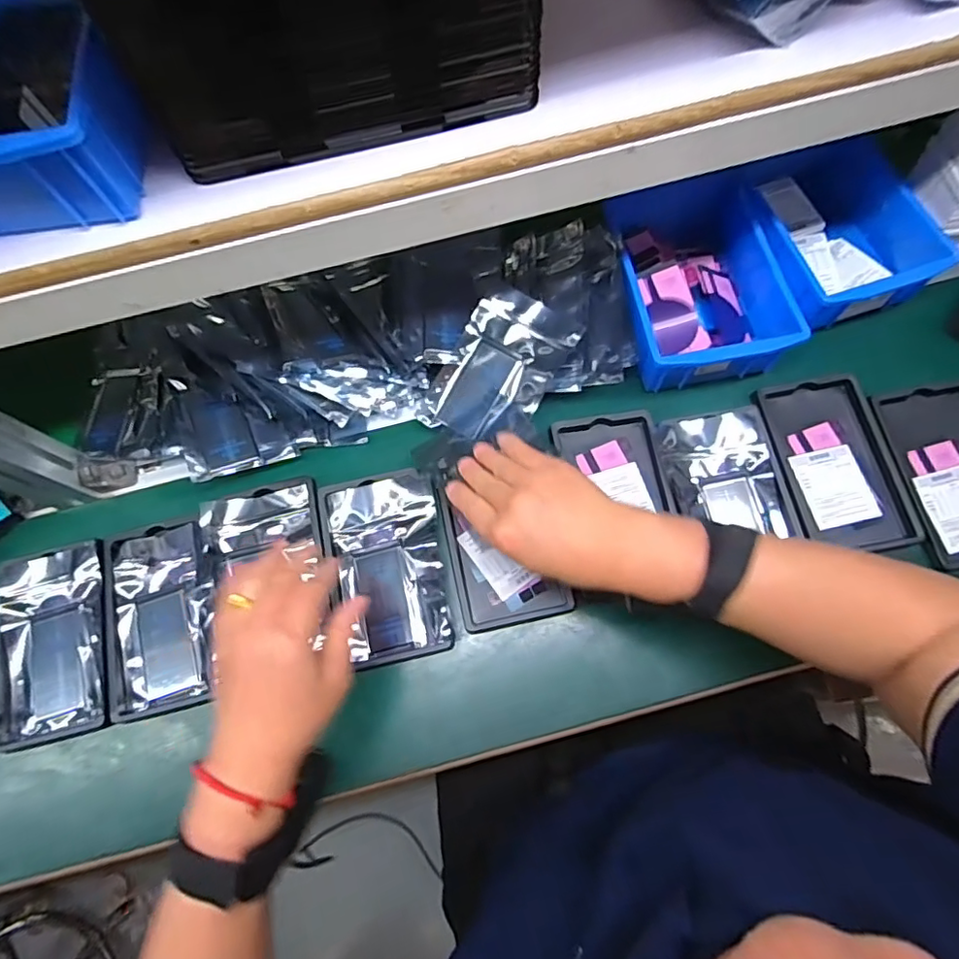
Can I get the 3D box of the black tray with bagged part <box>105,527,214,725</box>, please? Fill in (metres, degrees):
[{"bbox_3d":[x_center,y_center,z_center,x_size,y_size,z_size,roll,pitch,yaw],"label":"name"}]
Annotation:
[{"bbox_3d":[-0.274,0.117,0.488,0.088,0.013,0.155,-12,71,-2],"label":"black tray with bagged part"}]

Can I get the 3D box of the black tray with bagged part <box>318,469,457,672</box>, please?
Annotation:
[{"bbox_3d":[-0.080,0.073,0.488,0.098,0.018,0.157,-11,71,-2],"label":"black tray with bagged part"}]

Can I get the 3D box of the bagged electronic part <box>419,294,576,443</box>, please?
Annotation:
[{"bbox_3d":[0.011,-0.100,0.518,0.084,0.015,0.146,41,95,15],"label":"bagged electronic part"}]

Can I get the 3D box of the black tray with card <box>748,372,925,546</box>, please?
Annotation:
[{"bbox_3d":[0.314,-0.015,0.506,0.100,0.017,0.160,-13,71,-2],"label":"black tray with card"}]

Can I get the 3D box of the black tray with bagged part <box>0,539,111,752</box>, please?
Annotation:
[{"bbox_3d":[-0.365,0.138,0.486,0.098,0.013,0.156,-14,71,-3],"label":"black tray with bagged part"}]

